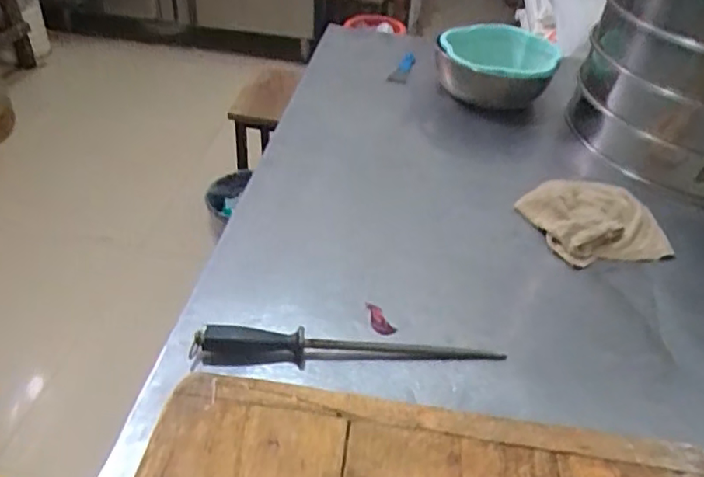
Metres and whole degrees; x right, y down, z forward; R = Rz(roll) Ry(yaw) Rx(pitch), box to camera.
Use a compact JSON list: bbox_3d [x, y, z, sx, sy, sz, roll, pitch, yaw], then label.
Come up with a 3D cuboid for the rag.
[{"bbox_3d":[0.407,-0.022,0.986,0.214,0.061,0.155,-3,39,-12],"label":"rag"}]

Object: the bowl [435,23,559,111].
[{"bbox_3d":[0.320,-0.392,1.337,0.255,0.132,0.251,12,39,7],"label":"bowl"}]

